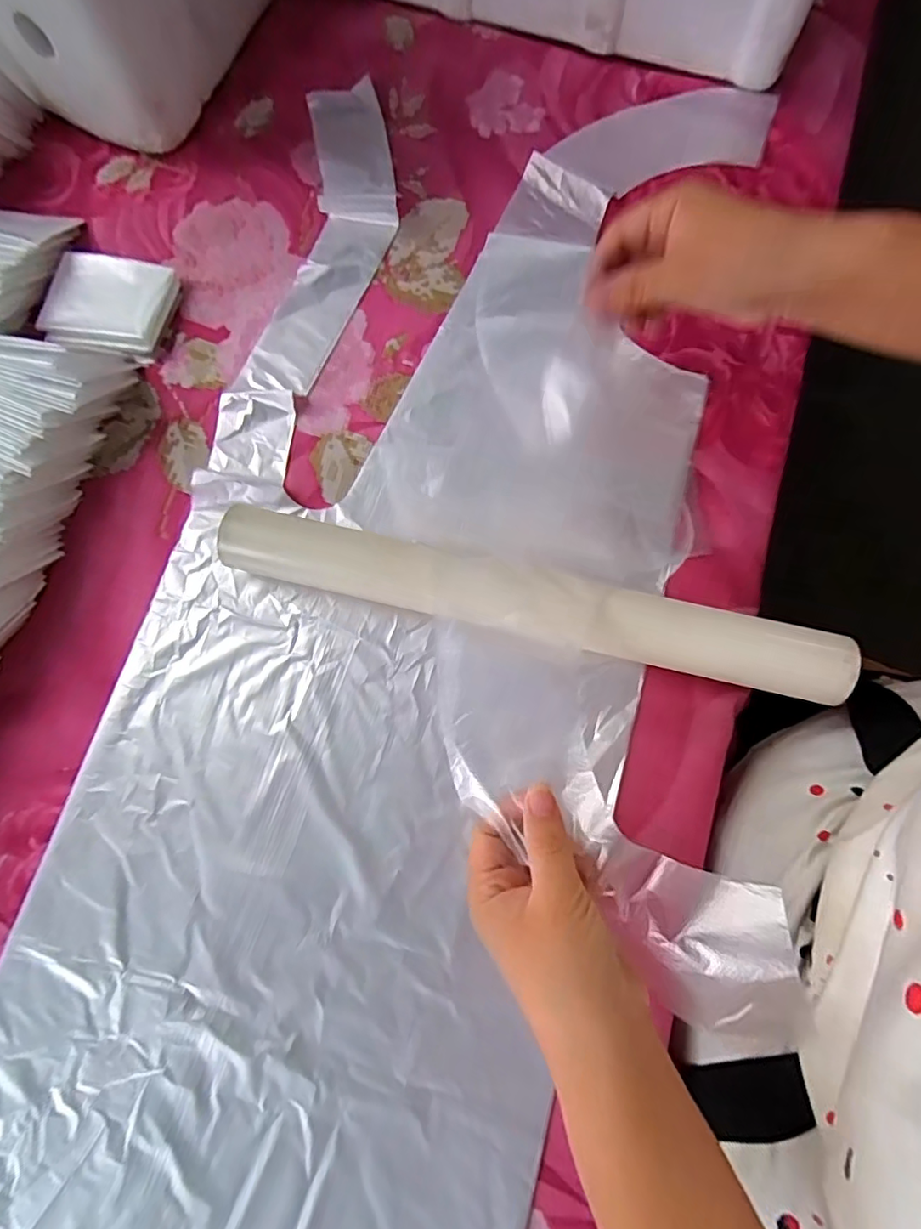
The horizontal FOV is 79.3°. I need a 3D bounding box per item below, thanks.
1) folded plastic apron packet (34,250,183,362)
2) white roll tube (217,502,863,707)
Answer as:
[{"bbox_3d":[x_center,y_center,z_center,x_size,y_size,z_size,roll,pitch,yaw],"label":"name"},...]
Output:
[{"bbox_3d":[-0.252,-0.219,0.394,0.085,0.015,0.070,9,77,3],"label":"folded plastic apron packet"},{"bbox_3d":[0.035,-0.008,0.325,0.352,0.038,0.038,13,77,4],"label":"white roll tube"}]

